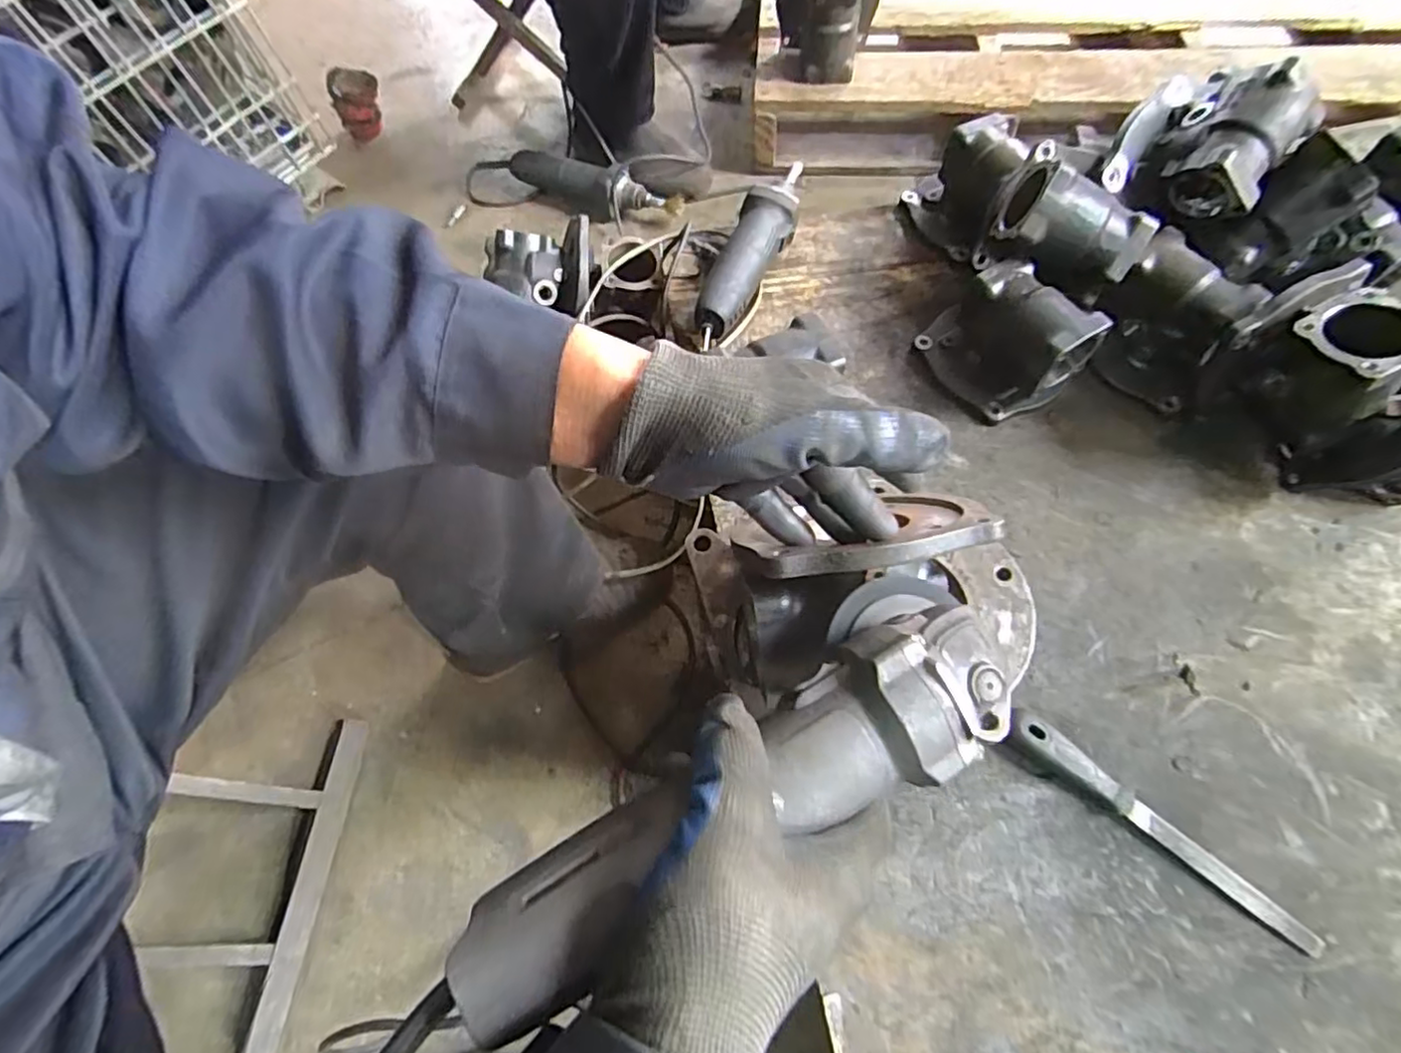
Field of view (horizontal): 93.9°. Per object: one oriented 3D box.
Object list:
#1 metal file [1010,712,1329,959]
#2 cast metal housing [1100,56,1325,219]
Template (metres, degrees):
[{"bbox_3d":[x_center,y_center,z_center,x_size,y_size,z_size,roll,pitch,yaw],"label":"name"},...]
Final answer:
[{"bbox_3d":[0.367,0.238,0.523,0.261,0.030,0.029,34,71,18],"label":"metal file"},{"bbox_3d":[0.507,-0.390,0.658,0.148,0.094,0.127,35,71,18],"label":"cast metal housing"}]

